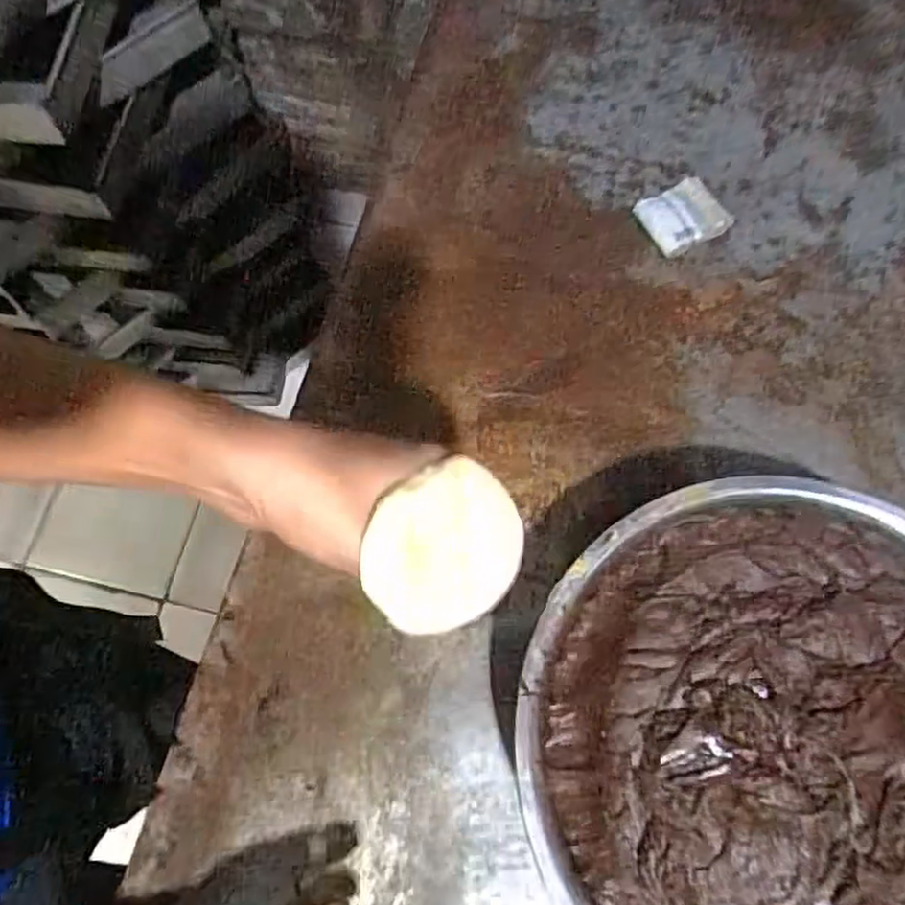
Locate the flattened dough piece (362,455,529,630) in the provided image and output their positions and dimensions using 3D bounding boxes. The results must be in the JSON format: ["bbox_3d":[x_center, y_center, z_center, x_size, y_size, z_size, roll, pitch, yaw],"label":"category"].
[{"bbox_3d":[-0.004,0.044,0.328,0.075,0.007,0.068,-31,102,-18],"label":"flattened dough piece"}]

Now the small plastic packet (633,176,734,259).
[{"bbox_3d":[0.232,-0.238,0.732,0.077,0.014,0.068,-26,71,-8],"label":"small plastic packet"}]

